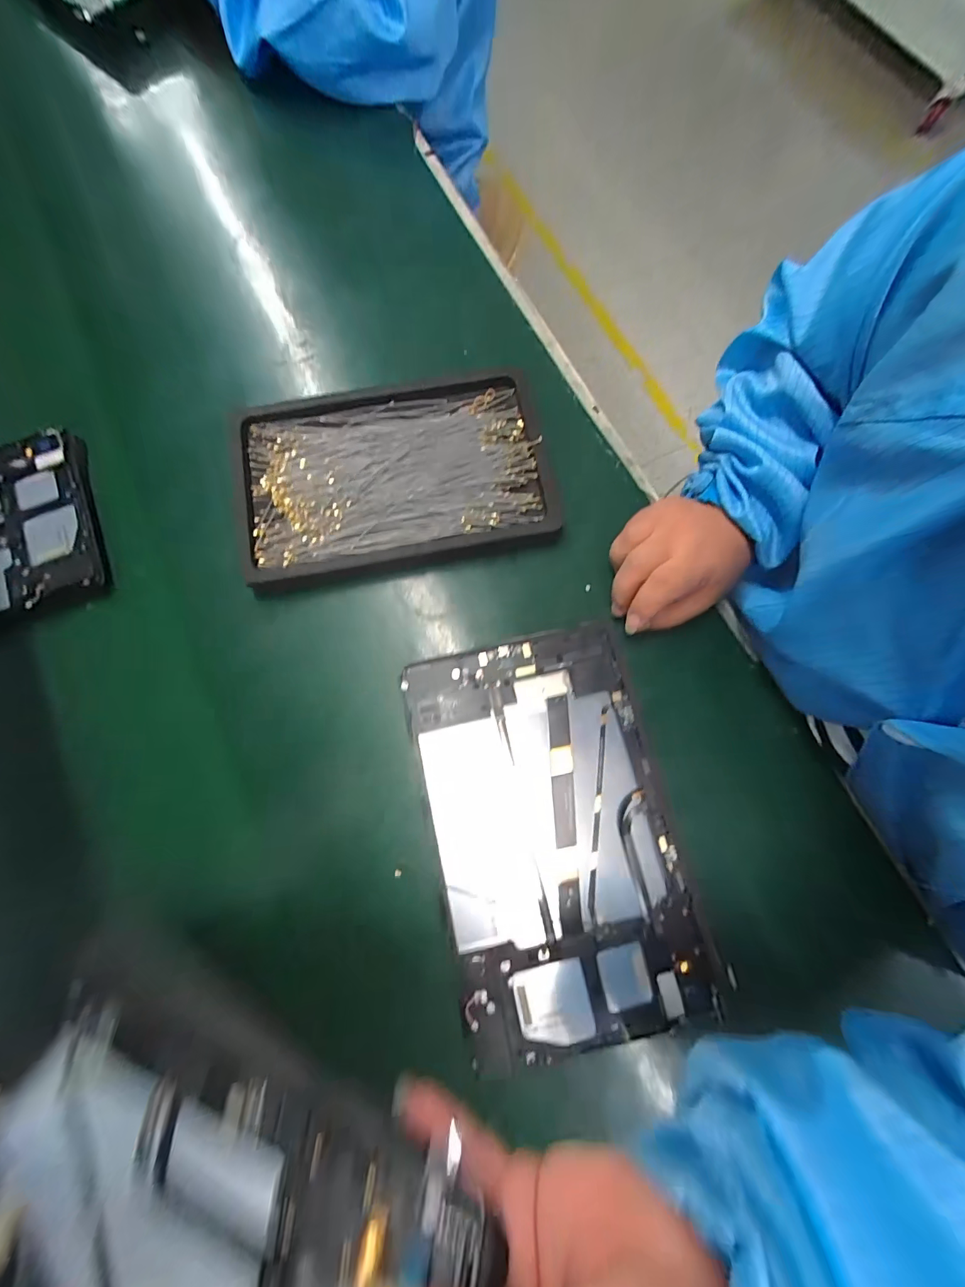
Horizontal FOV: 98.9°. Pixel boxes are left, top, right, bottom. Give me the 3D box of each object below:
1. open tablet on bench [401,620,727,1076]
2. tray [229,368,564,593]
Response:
[{"bbox_3d":[0.043,0.115,0.265,0.149,0.005,0.242,-13,78,-3],"label":"open tablet on bench"},{"bbox_3d":[-0.072,-0.134,0.335,0.247,0.027,0.153,-10,77,-1],"label":"tray"}]

